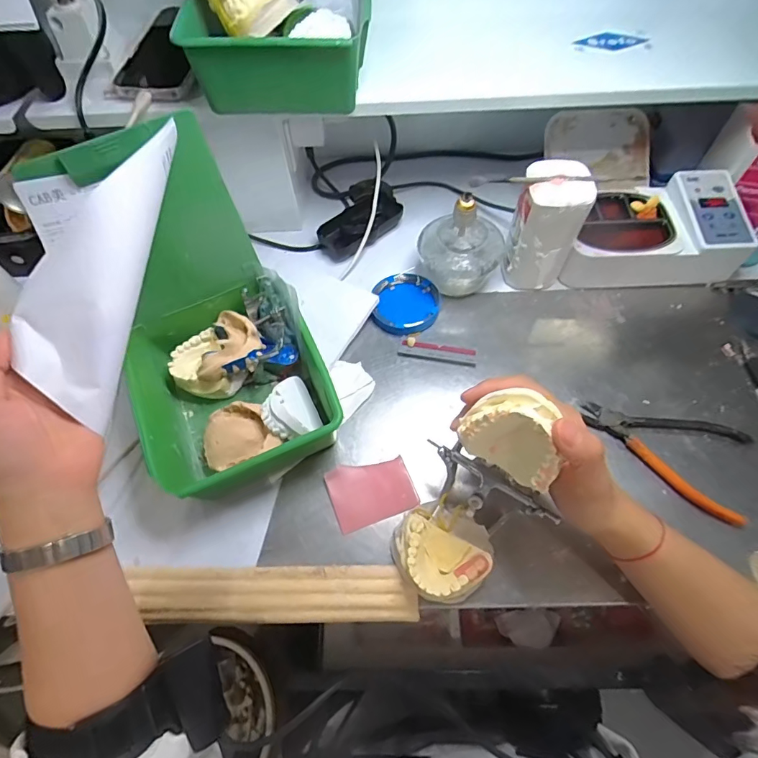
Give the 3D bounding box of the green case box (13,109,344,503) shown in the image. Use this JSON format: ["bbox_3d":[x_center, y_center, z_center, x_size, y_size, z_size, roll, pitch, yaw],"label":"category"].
[{"bbox_3d":[-0.150,-0.045,0.367,0.157,0.199,0.224,-24,64,-11],"label":"green case box"}]

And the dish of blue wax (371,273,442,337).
[{"bbox_3d":[0.031,-0.085,0.490,0.073,0.016,0.075,-1,62,1],"label":"dish of blue wax"}]

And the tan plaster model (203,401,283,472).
[{"bbox_3d":[-0.131,0.052,0.413,0.065,0.028,0.057,-20,64,-9],"label":"tan plaster model"}]

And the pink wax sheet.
[{"bbox_3d":[-0.007,0.100,0.398,0.073,0.004,0.056,-18,66,-9],"label":"pink wax sheet"}]

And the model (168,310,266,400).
[{"bbox_3d":[-0.161,-0.023,0.434,0.087,0.045,0.069,-33,66,-15],"label":"model"}]

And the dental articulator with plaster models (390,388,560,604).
[{"bbox_3d":[0.070,0.084,0.319,0.083,0.180,0.080,-21,52,-40],"label":"dental articulator with plaster models"}]

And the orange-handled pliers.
[{"bbox_3d":[0.262,0.066,0.406,0.143,0.013,0.091,19,64,11],"label":"orange-handled pliers"}]

